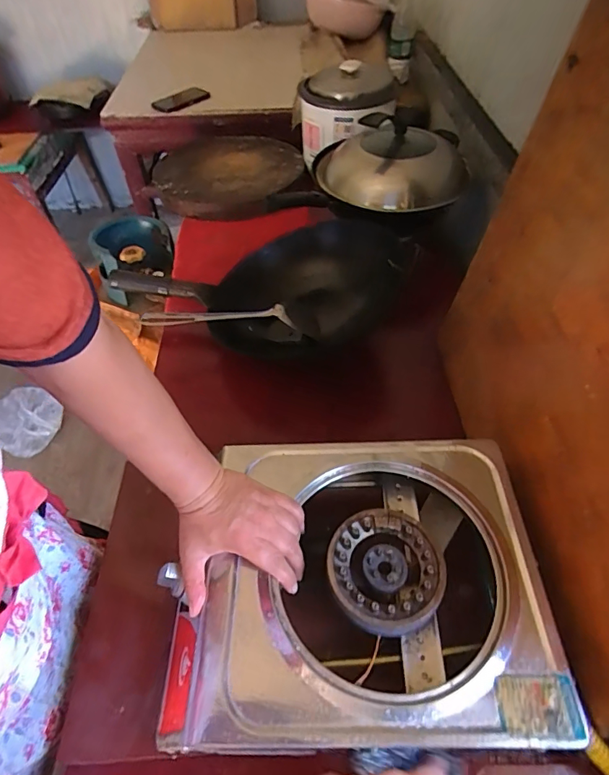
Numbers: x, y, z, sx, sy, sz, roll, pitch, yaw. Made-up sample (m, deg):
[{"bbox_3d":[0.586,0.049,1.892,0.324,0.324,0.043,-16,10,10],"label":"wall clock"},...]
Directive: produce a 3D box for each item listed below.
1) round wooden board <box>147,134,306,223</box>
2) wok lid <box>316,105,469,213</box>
[{"bbox_3d":[-0.200,-0.556,1.173,0.365,0.041,0.350,-1,56,1],"label":"round wooden board"},{"bbox_3d":[0.177,-0.476,0.908,0.301,0.125,0.293,2,51,3],"label":"wok lid"}]

